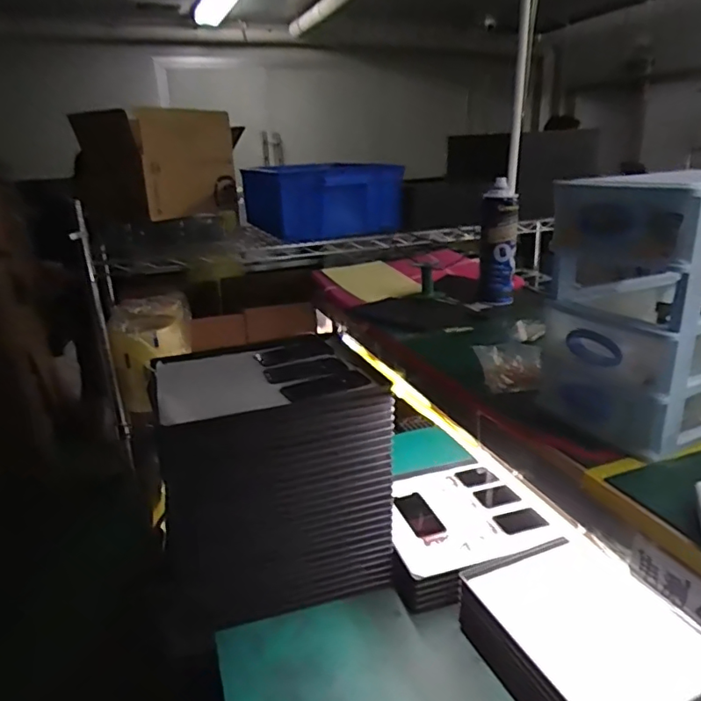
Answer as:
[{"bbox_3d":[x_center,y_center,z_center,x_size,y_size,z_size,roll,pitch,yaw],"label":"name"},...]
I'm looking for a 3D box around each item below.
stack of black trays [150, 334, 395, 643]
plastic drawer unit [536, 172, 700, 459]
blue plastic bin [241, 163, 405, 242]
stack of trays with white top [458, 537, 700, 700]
[{"bbox_3d":[-0.148,0.220,1.057,0.354,0.398,0.338,-9,21,-16],"label":"stack of black trays"},{"bbox_3d":[0.329,-0.051,0.586,0.205,0.244,0.152,-12,22,-23],"label":"plastic drawer unit"},{"bbox_3d":[-0.088,-0.407,1.502,0.346,0.166,0.359,-12,22,-25],"label":"blue plastic bin"},{"bbox_3d":[0.349,0.440,0.833,0.251,0.101,0.317,-11,21,-21],"label":"stack of trays with white top"}]

